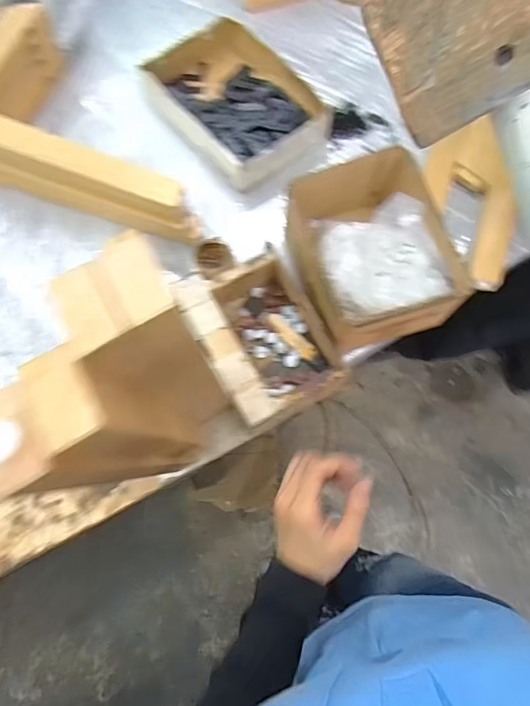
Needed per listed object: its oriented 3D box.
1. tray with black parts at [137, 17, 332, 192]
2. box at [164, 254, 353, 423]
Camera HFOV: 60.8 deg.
[{"bbox_3d":[-0.059,-0.481,0.858,0.240,0.066,0.340,-36,74,-12],"label":"tray with black parts"},{"bbox_3d":[-0.008,-0.023,0.657,0.167,0.068,0.237,-25,72,-8],"label":"box"}]

